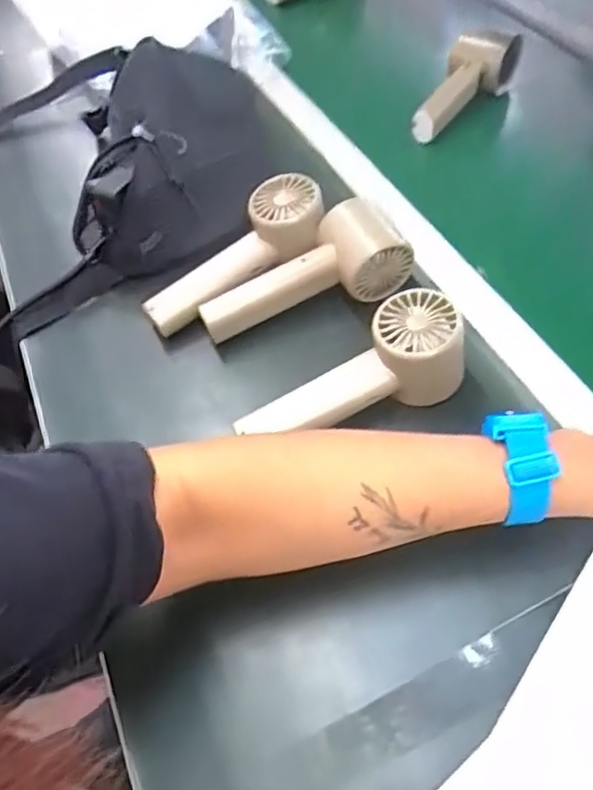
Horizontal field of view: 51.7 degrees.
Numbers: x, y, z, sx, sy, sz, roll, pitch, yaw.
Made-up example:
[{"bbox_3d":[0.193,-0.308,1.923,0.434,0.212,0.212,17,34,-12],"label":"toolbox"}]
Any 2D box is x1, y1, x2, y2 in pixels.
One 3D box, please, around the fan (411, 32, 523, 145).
[{"bbox_3d":[0.170,-0.308,0.603,0.050,0.054,0.150,27,59,17],"label":"fan"}]

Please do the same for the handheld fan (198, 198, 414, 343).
[{"bbox_3d":[0.004,-0.091,0.460,0.155,0.047,0.056,-22,57,1],"label":"handheld fan"}]

